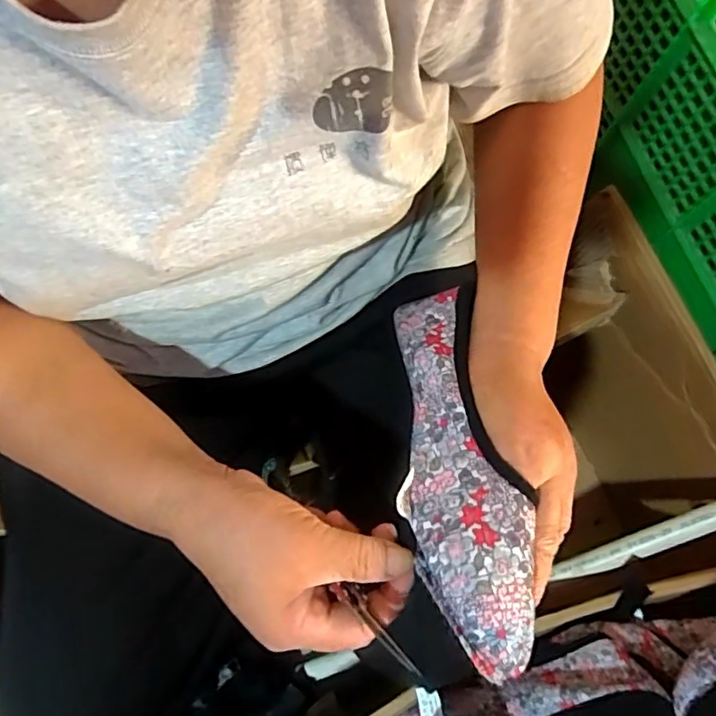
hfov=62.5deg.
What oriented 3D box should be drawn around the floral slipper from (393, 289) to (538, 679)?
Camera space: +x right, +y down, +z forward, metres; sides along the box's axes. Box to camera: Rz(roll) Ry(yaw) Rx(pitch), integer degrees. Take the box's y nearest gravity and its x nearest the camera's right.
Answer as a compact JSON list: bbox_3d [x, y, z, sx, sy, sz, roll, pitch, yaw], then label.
[{"bbox_3d":[0.055,0.047,0.349,0.058,0.040,0.240,-4,54,-3],"label":"floral slipper"}]

